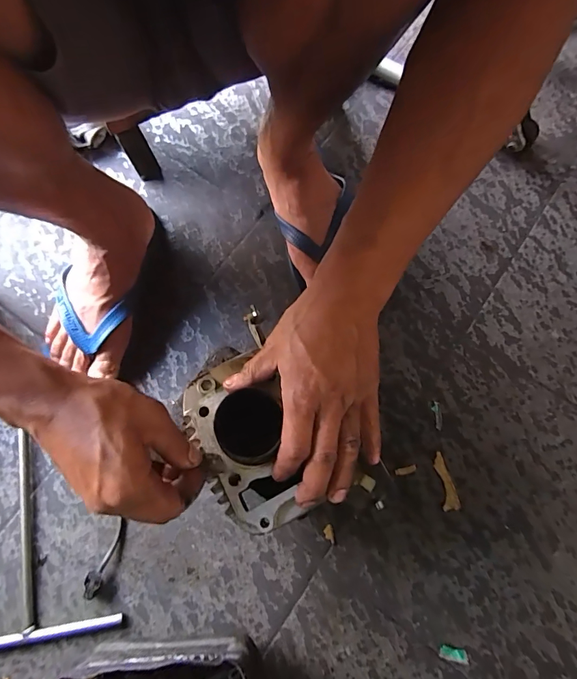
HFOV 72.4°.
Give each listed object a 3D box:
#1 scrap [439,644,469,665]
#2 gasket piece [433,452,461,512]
[{"bbox_3d":[0.161,0.306,0.383,0.027,0.004,0.012,9,74,5],"label":"scrap"},{"bbox_3d":[0.171,0.153,0.427,0.018,0.004,0.058,-6,74,0],"label":"gasket piece"}]

